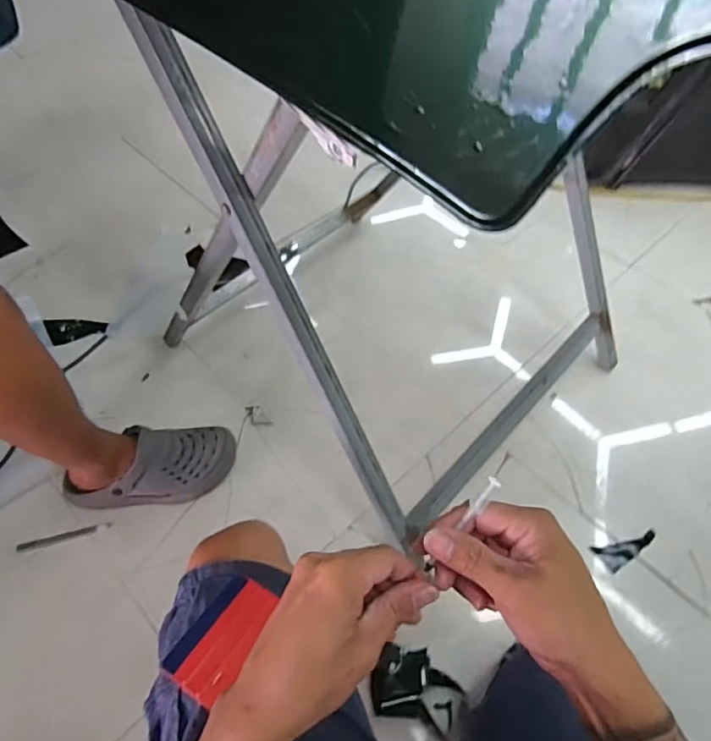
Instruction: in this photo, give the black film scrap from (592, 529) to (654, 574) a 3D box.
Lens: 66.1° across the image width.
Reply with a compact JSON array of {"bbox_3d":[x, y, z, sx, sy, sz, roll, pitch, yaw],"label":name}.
[{"bbox_3d":[0.431,0.280,0.868,0.108,0.007,0.042,-21,58,-18],"label":"black film scrap"}]

